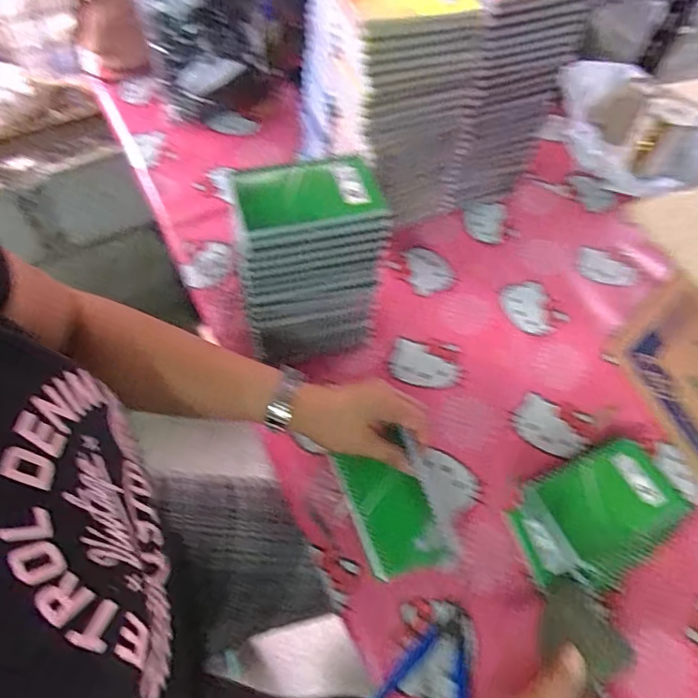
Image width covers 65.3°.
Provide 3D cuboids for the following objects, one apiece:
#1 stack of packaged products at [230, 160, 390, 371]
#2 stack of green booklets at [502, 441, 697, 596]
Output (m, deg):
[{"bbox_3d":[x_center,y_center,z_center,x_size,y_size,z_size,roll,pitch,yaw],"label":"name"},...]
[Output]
[{"bbox_3d":[-0.042,-0.084,0.566,0.133,0.239,0.085,-14,60,-12],"label":"stack of packaged products"},{"bbox_3d":[0.247,0.164,0.545,0.160,0.047,0.103,-24,62,-18],"label":"stack of green booklets"}]

